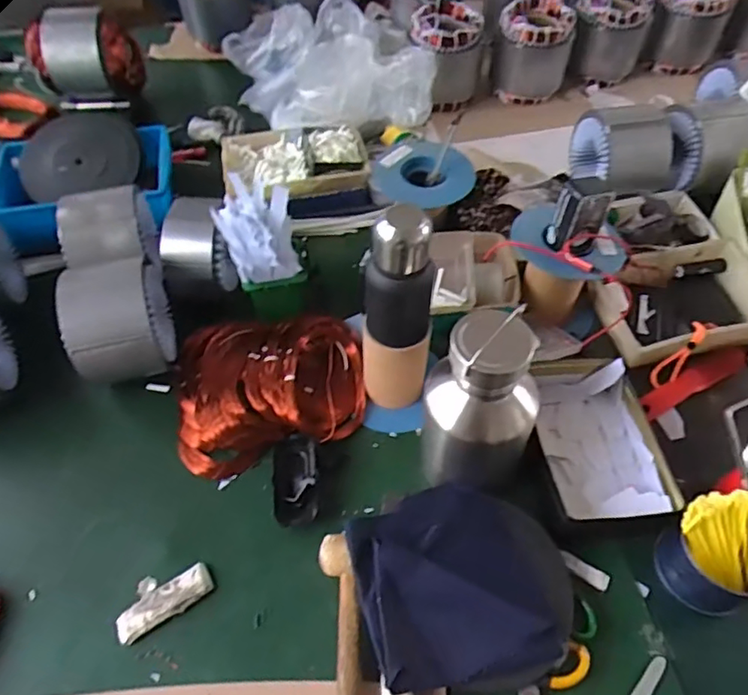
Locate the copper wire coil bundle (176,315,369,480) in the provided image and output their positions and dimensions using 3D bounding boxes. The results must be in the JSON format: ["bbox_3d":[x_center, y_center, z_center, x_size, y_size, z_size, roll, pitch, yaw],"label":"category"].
[{"bbox_3d":[-0.138,0.058,0.791,0.252,0.074,0.210,-8,54,-5],"label":"copper wire coil bundle"}]

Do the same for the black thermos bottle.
[{"bbox_3d":[0.028,-0.035,0.677,0.087,0.278,0.068,1,53,1],"label":"black thermos bottle"}]

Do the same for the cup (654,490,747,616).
[{"bbox_3d":[0.363,0.217,0.615,0.102,0.078,0.101,0,53,0],"label":"cup"}]

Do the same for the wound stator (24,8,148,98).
[{"bbox_3d":[-0.563,-0.573,1.139,0.179,0.154,0.164,-6,56,-4],"label":"wound stator"}]

